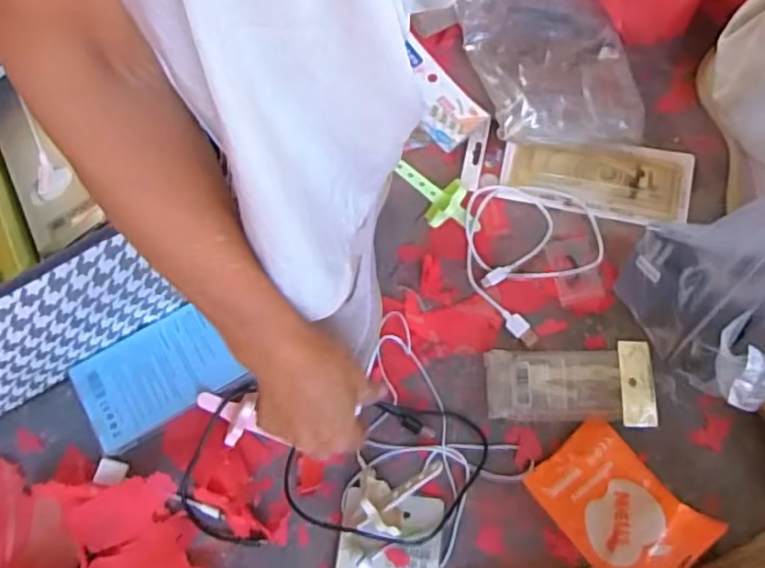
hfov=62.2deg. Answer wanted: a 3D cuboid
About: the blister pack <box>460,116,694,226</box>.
[{"bbox_3d":[0.181,-0.102,0.588,0.205,0.011,0.075,11,76,5],"label":"blister pack"}]

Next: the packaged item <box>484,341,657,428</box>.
[{"bbox_3d":[0.159,0.087,0.539,0.138,0.023,0.066,-2,75,2],"label":"packaged item"}]

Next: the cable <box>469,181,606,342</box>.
[{"bbox_3d":[0.127,-0.037,0.570,0.124,0.016,0.137,39,80,11],"label":"cable"}]

